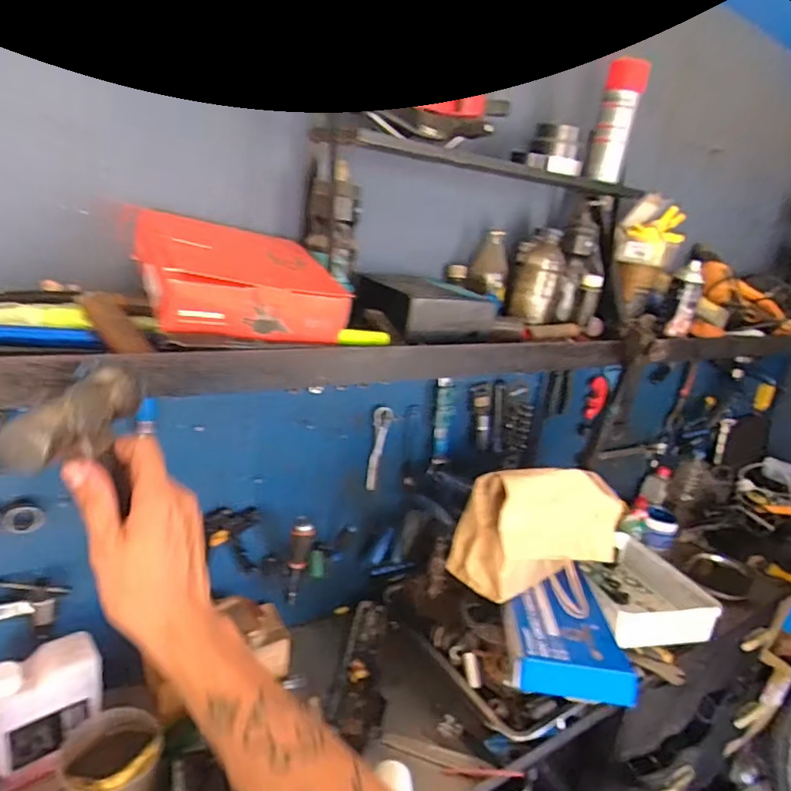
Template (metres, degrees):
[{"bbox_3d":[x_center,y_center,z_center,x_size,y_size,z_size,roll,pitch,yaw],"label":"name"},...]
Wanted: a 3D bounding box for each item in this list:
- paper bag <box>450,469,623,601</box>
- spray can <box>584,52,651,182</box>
[{"bbox_3d":[0.266,0.229,0.994,0.303,0.207,0.105,-1,19,-25],"label":"paper bag"},{"bbox_3d":[0.377,-0.471,0.959,0.065,0.188,0.049,12,18,12],"label":"spray can"}]

